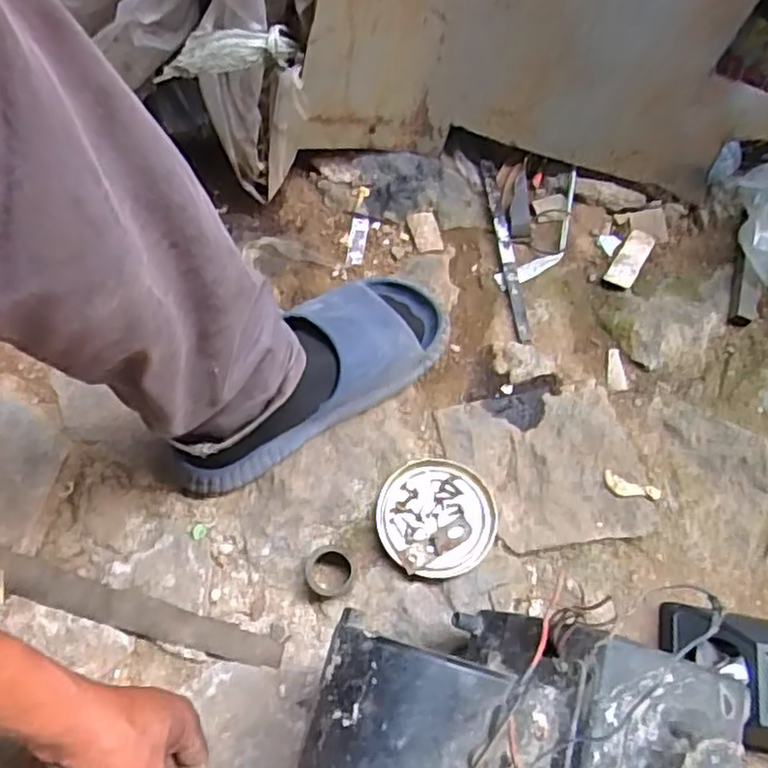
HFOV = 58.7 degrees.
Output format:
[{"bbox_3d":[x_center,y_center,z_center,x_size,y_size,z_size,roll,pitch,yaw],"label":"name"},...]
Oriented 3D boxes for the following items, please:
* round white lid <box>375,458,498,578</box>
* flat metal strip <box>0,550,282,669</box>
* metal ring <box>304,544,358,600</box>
[{"bbox_3d":[0.047,0.120,0.615,0.103,0.016,0.101,1,68,-3],"label":"round white lid"},{"bbox_3d":[-0.212,0.191,0.571,0.254,0.011,0.031,16,68,4],"label":"flat metal strip"},{"bbox_3d":[-0.045,0.160,0.584,0.044,0.020,0.043,1,68,-3],"label":"metal ring"}]

